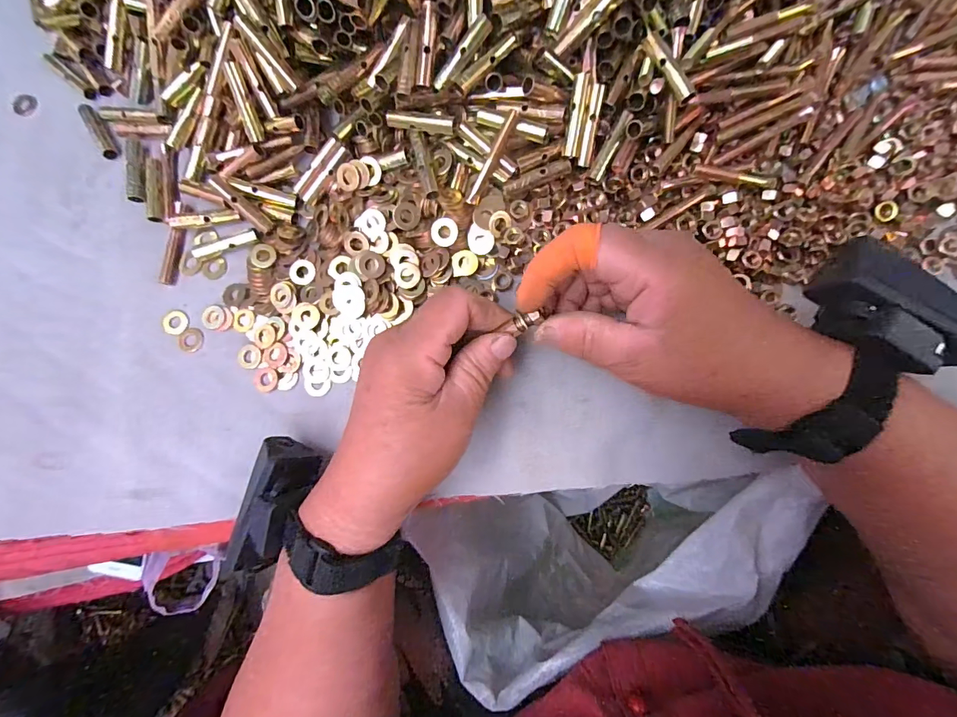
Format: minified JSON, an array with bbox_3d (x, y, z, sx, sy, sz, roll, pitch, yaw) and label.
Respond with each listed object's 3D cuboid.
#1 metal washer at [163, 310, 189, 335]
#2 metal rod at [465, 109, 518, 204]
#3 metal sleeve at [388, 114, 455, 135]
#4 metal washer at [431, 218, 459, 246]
[{"bbox_3d":[-0.202,-0.024,0.283,0.015,0.004,0.016,-3,83,4],"label":"metal washer"},{"bbox_3d":[0.009,-0.119,0.253,0.006,0.005,0.056,32,111,7],"label":"metal rod"},{"bbox_3d":[-0.034,-0.145,0.260,0.042,0.007,0.010,-2,82,-13],"label":"metal sleeve"},{"bbox_3d":[-0.021,-0.079,0.264,0.017,0.004,0.017,1,98,5],"label":"metal washer"}]

